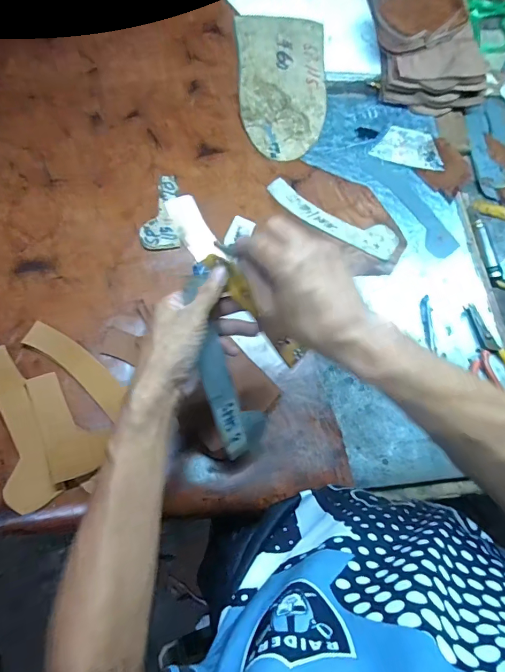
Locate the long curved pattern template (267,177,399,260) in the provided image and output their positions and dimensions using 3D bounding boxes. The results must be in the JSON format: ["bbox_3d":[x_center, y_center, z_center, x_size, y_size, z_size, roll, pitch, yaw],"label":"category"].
[{"bbox_3d":[0.120,-0.176,0.628,0.207,0.005,0.052,26,71,0],"label":"long curved pattern template"}]

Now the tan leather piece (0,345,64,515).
[{"bbox_3d":[-0.272,0.102,0.474,0.052,0.019,0.188,-26,80,-6],"label":"tan leather piece"}]

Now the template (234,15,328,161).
[{"bbox_3d":[0.050,-0.415,0.688,0.148,0.005,0.269,0,77,-10],"label":"template"}]

